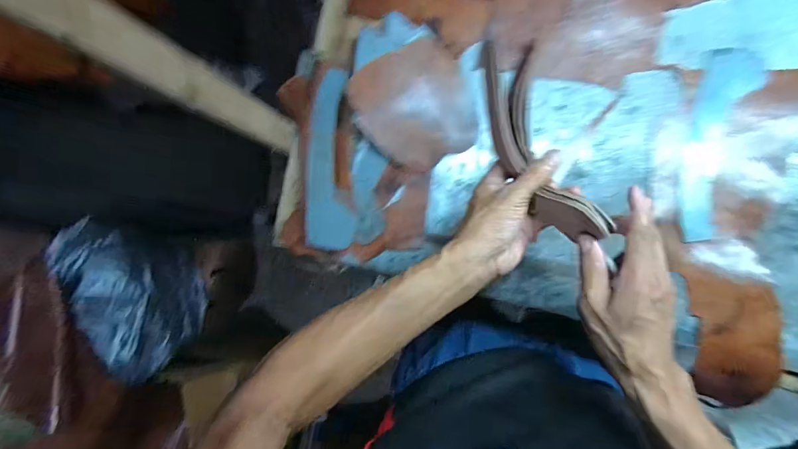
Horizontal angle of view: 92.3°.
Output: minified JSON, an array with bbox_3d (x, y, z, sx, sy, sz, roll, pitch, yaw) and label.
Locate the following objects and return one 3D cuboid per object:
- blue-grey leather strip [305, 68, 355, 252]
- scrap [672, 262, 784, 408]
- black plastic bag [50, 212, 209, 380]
[{"bbox_3d":[-0.088,-0.082,0.482,0.058,0.012,0.224,-1,85,2],"label":"blue-grey leather strip"},{"bbox_3d":[0.372,0.121,0.427,0.090,0.010,0.158,-7,87,11],"label":"scrap"},{"bbox_3d":[-0.654,0.185,0.999,0.126,0.330,0.391,-16,87,8],"label":"black plastic bag"}]

